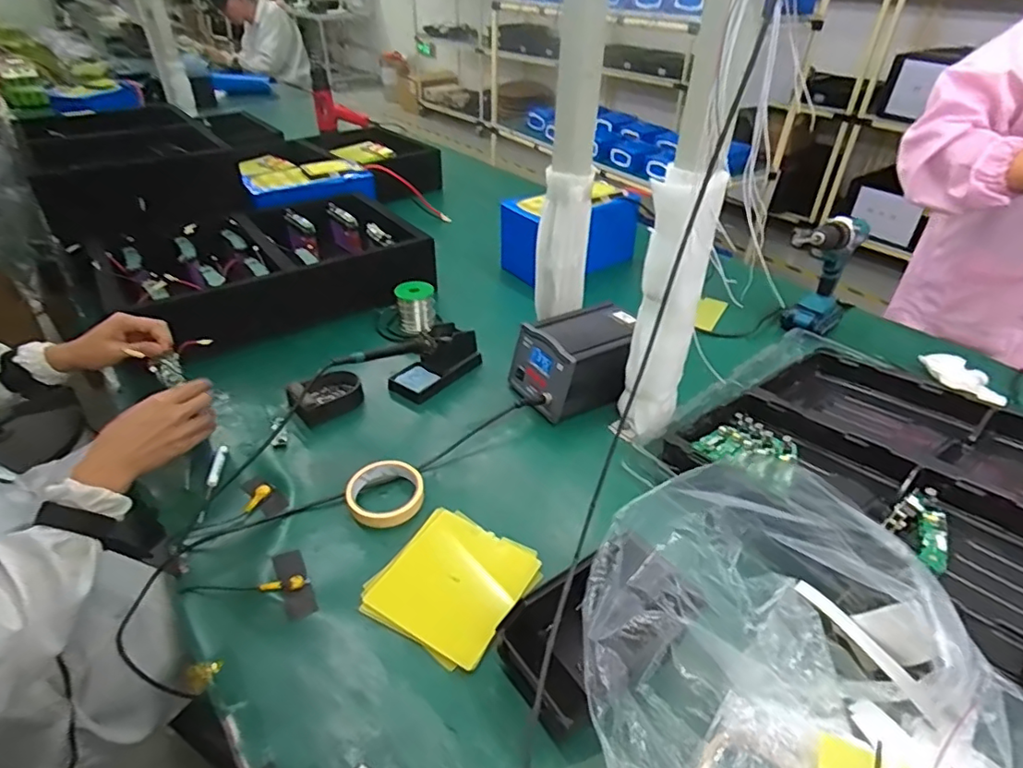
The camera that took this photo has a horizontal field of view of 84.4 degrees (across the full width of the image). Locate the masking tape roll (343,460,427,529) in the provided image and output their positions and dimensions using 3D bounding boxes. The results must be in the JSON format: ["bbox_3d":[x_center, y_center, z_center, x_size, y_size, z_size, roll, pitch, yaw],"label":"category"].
[{"bbox_3d":[-0.153,0.132,0.686,0.091,0.022,0.089,0,37,0],"label":"masking tape roll"}]

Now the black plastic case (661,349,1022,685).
[{"bbox_3d":[0.464,0.107,0.636,0.343,0.068,0.499,-23,34,-24],"label":"black plastic case"}]

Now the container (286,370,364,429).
[{"bbox_3d":[-0.274,0.018,0.844,0.106,0.036,0.073,-23,43,-28],"label":"container"}]

